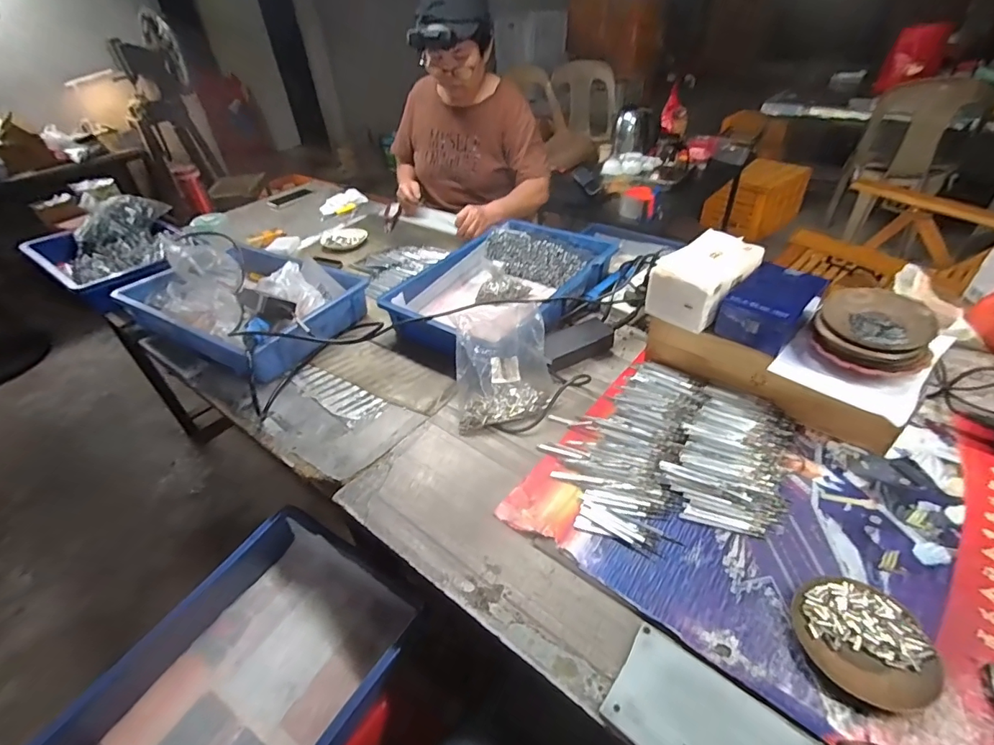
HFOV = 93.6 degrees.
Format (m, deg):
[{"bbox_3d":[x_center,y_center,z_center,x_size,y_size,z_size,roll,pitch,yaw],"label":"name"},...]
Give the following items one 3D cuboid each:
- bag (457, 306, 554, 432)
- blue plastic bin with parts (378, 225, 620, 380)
[{"bbox_3d":[0.007,-0.011,0.712,0.146,0.122,0.138,-8,40,-4],"label":"bag"},{"bbox_3d":[0.015,-0.176,0.937,0.280,0.086,0.468,26,49,32],"label":"blue plastic bin with parts"}]

